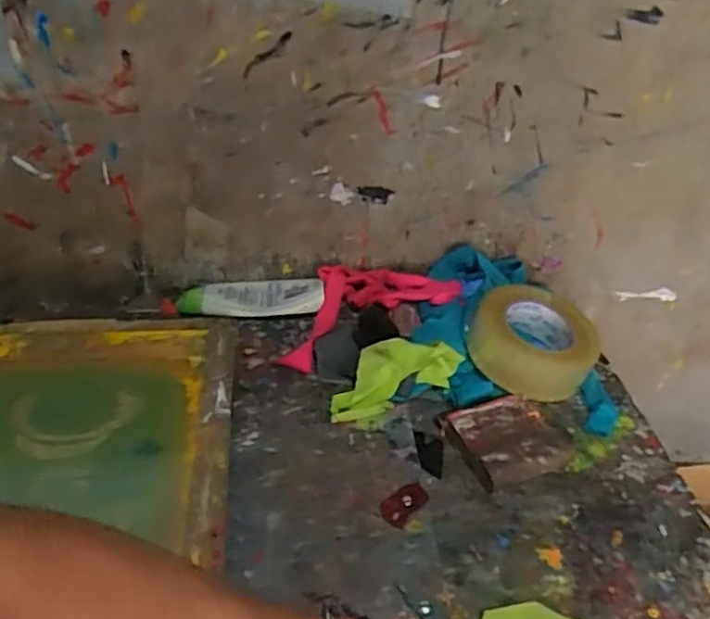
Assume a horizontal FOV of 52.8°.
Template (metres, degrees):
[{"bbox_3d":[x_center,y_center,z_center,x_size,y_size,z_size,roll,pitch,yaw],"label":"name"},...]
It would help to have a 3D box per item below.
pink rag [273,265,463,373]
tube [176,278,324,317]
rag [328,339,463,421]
[{"bbox_3d":[0.004,-0.008,0.830,0.229,0.034,0.114,-15,36,-26],"label":"pink rag"},{"bbox_3d":[-0.124,-0.015,0.857,0.167,0.023,0.064,-1,32,-6],"label":"tube"},{"bbox_3d":[0.040,0.061,0.739,0.156,0.041,0.068,-22,41,-33],"label":"rag"}]

